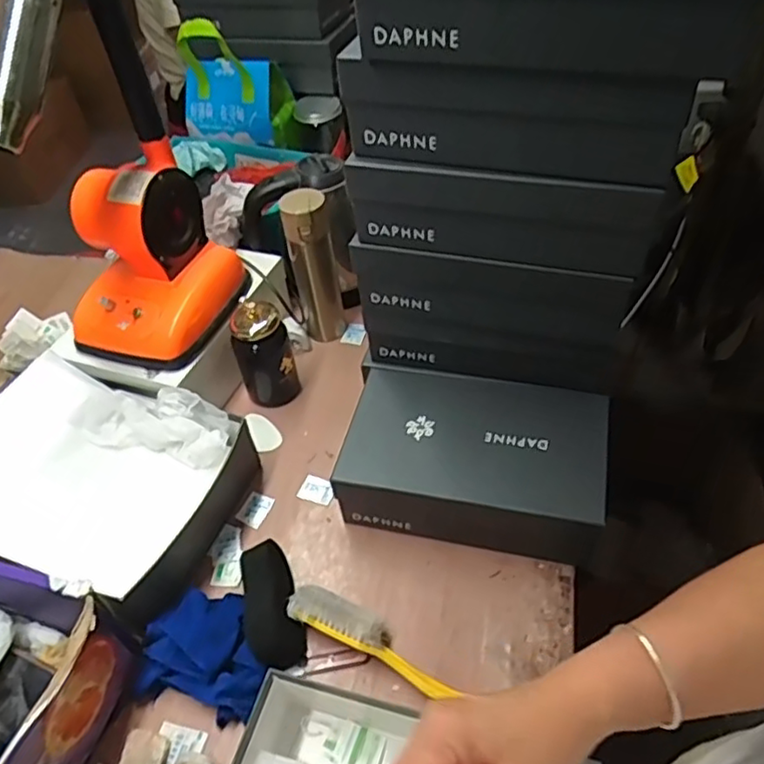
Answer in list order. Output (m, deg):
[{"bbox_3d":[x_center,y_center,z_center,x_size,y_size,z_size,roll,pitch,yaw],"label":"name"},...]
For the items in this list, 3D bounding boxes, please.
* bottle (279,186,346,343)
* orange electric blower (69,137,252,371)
[{"bbox_3d":[-0.099,-0.169,0.966,0.069,0.238,0.064,-9,46,-3],"label":"bottle"},{"bbox_3d":[-0.313,-0.164,0.851,0.188,0.203,0.199,6,48,11],"label":"orange electric blower"}]

